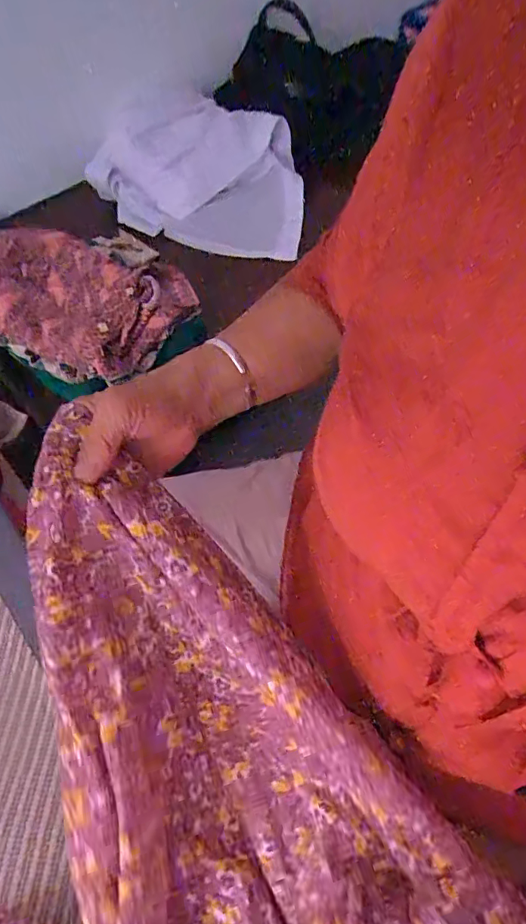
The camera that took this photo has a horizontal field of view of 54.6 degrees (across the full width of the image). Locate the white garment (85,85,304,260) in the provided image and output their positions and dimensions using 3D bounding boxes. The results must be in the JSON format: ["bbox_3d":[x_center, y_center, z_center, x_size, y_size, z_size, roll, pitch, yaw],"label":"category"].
[{"bbox_3d":[-0.089,-0.423,0.751,0.286,0.262,0.115,-27,63,-14],"label":"white garment"}]

